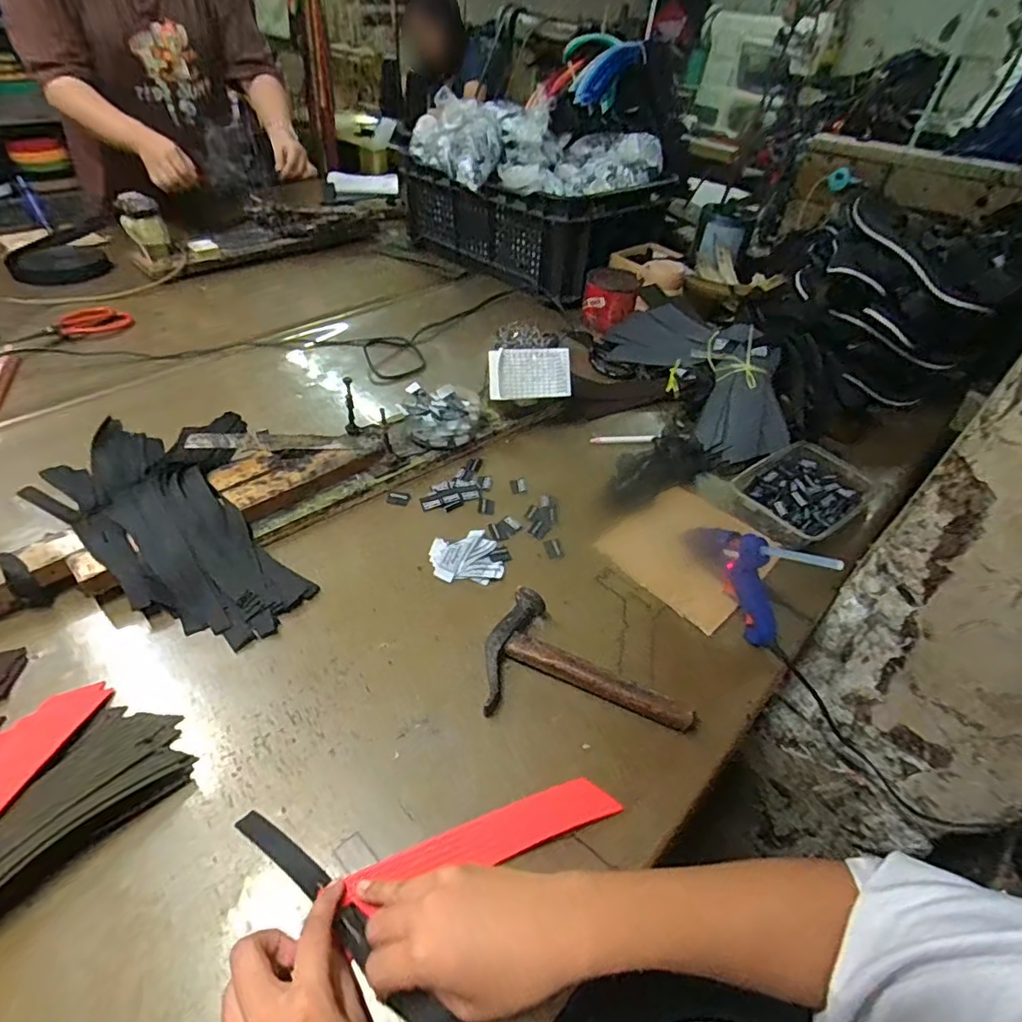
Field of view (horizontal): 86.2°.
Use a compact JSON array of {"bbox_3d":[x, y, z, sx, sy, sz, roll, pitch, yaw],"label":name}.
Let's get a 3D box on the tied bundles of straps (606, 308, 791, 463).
[{"bbox_3d":[0.292,-0.222,0.830,0.163,0.088,0.361,-9,46,-15],"label":"tied bundles of straps"}]

